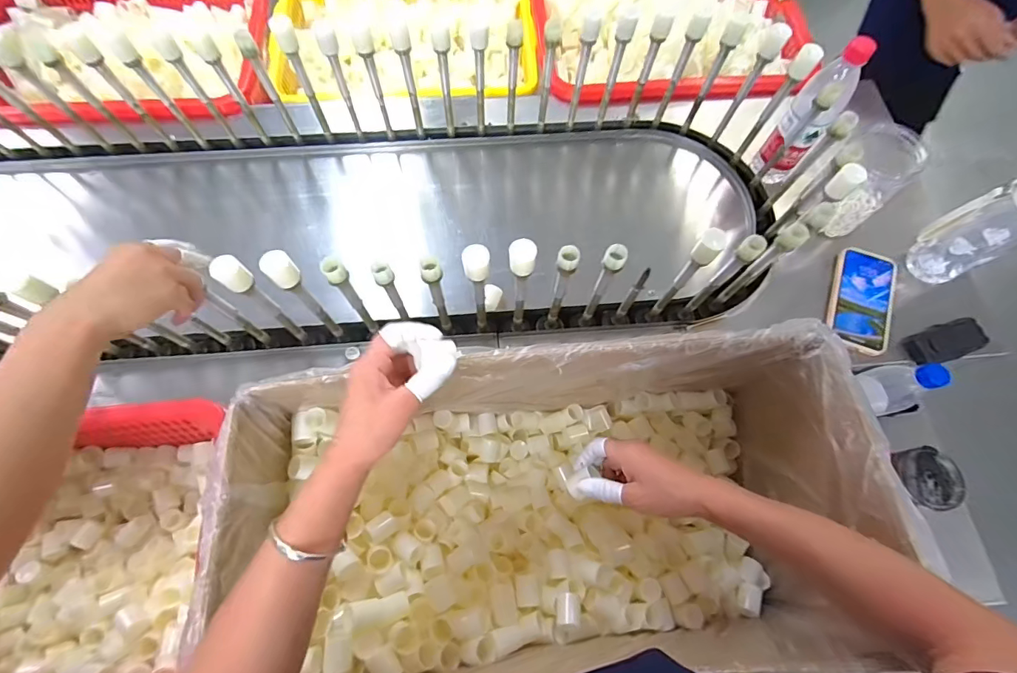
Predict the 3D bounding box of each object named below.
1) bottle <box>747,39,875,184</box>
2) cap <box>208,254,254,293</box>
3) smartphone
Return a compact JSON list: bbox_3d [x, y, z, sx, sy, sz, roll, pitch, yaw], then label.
[{"bbox_3d":[0.434,-0.316,0.653,0.061,0.220,0.070,36,72,11],"label":"bottle"},{"bbox_3d":[-0.288,-0.066,0.470,0.031,0.029,0.028,39,73,12],"label":"cap"},{"bbox_3d":[0.531,-0.055,0.676,0.081,0.013,0.163,16,76,13],"label":"smartphone"}]

